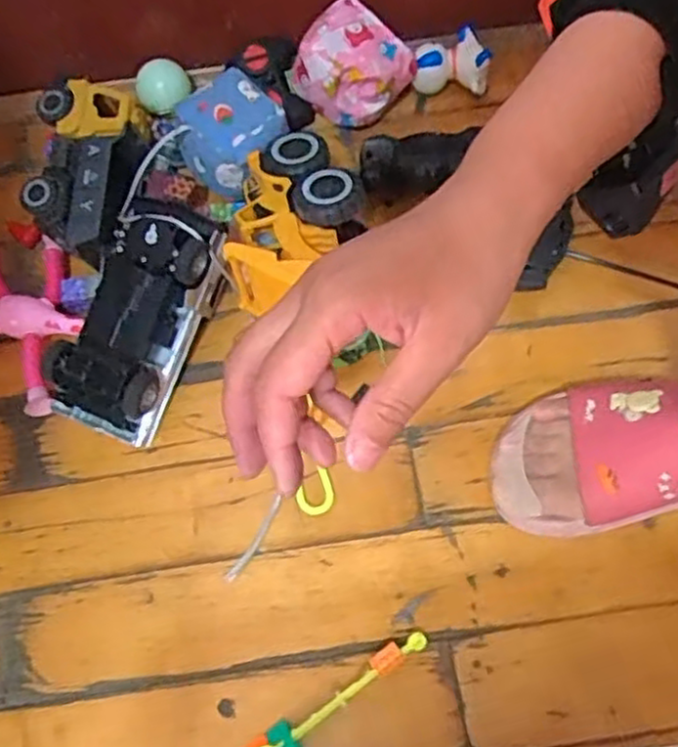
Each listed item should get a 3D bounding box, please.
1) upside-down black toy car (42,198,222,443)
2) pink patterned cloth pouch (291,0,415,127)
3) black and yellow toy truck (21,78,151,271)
[{"bbox_3d":[-0.152,-0.041,0.564,0.086,0.070,0.180,23,89,11],"label":"upside-down black toy car"},{"bbox_3d":[0.014,-0.274,0.649,0.097,0.065,0.083,-32,70,-10],"label":"pink patterned cloth pouch"},{"bbox_3d":[-0.209,-0.171,0.616,0.092,0.058,0.156,-2,68,2],"label":"black and yellow toy truck"}]

